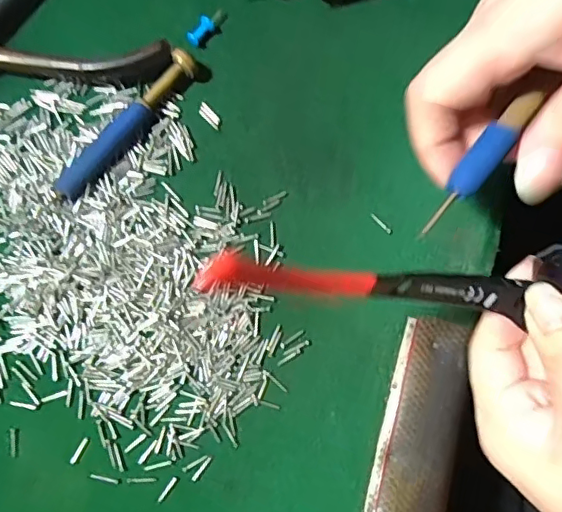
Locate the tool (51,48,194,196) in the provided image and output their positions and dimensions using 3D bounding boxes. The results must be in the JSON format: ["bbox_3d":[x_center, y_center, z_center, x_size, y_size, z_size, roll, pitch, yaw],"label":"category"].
[{"bbox_3d":[-0.072,-0.060,0.261,0.013,0.013,0.085,42,82,6],"label":"tool"}]

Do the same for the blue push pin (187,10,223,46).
[{"bbox_3d":[-0.036,-0.112,0.276,0.009,0.007,0.023,30,81,4],"label":"blue push pin"}]

